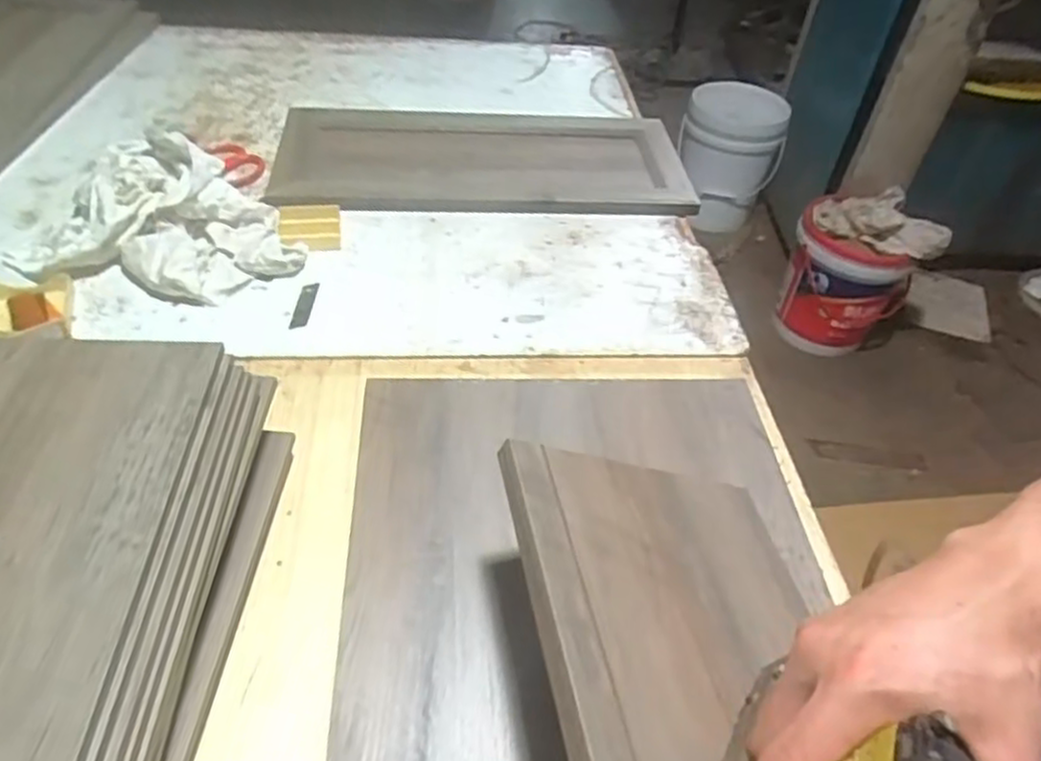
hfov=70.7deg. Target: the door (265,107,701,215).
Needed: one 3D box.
[{"bbox_3d":[-0.045,-0.300,0.984,0.527,0.021,0.250,-1,45,-7],"label":"door"}]

